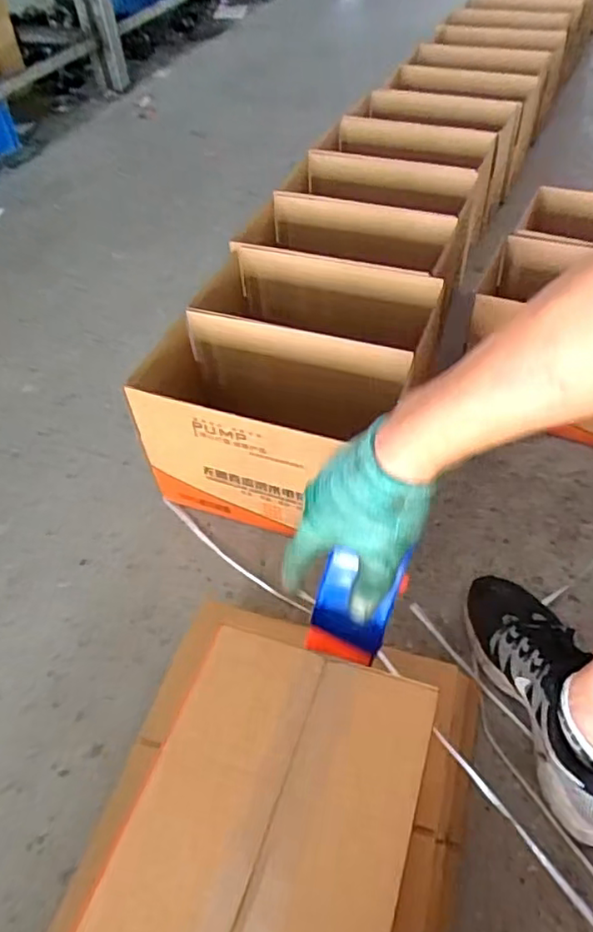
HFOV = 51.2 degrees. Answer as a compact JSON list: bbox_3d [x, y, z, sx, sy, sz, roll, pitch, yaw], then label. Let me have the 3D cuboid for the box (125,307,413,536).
[{"bbox_3d":[-0.038,-0.057,0.860,0.349,0.224,0.202,15,54,17],"label":"box"}]

